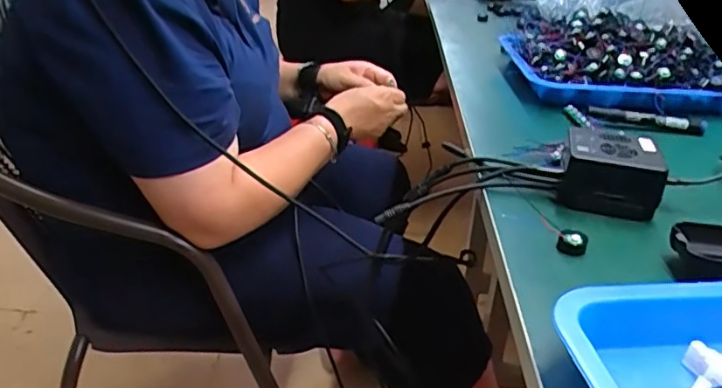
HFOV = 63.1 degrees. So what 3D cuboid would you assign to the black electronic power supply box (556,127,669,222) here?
[{"bbox_3d":[0.218,-0.021,0.511,0.083,0.047,0.065,15,31,20],"label":"black electronic power supply box"}]

